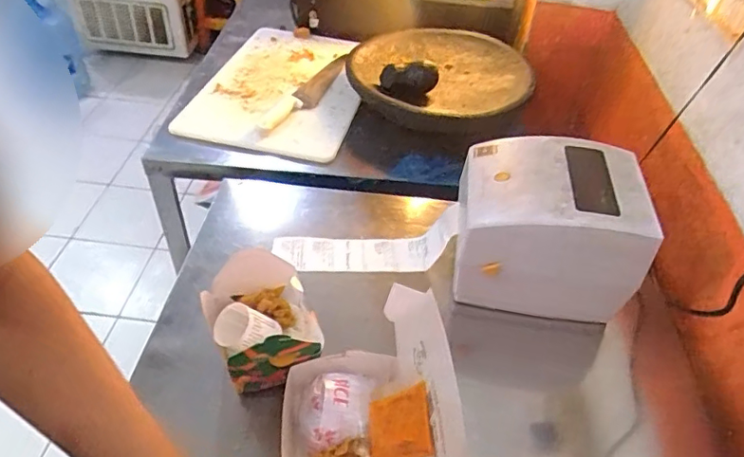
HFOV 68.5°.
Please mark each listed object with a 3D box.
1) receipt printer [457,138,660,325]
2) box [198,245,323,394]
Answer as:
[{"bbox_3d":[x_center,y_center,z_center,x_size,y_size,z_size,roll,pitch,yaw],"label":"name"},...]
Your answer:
[{"bbox_3d":[0.218,-0.002,0.713,0.207,0.176,0.167,5,43,1],"label":"receipt printer"},{"bbox_3d":[-0.123,0.110,0.619,0.114,0.117,0.142,-16,47,-20],"label":"box"}]

